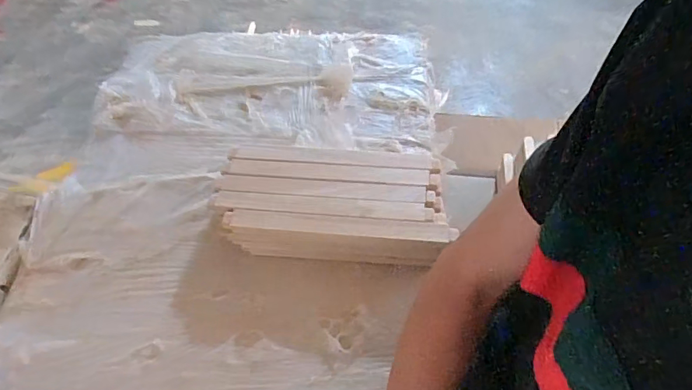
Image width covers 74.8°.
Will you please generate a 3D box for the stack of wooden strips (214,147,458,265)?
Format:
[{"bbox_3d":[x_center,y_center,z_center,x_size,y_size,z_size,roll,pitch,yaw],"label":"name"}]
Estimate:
[{"bbox_3d":[-0.022,0.013,0.685,0.331,0.075,0.174,4,56,8],"label":"stack of wooden strips"}]

